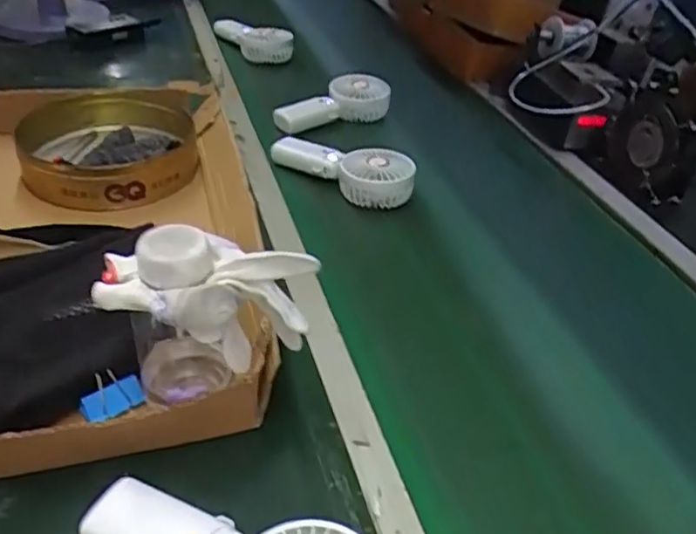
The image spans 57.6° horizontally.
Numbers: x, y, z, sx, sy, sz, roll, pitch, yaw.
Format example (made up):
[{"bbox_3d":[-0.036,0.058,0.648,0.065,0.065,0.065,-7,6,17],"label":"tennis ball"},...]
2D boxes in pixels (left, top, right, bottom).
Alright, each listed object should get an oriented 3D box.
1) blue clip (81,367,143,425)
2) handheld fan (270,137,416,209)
[{"bbox_3d":[-0.170,0.091,0.452,0.041,0.031,0.014,-21,45,-35],"label":"blue clip"},{"bbox_3d":[-0.011,-0.116,0.775,0.181,0.055,0.076,19,37,14],"label":"handheld fan"}]

